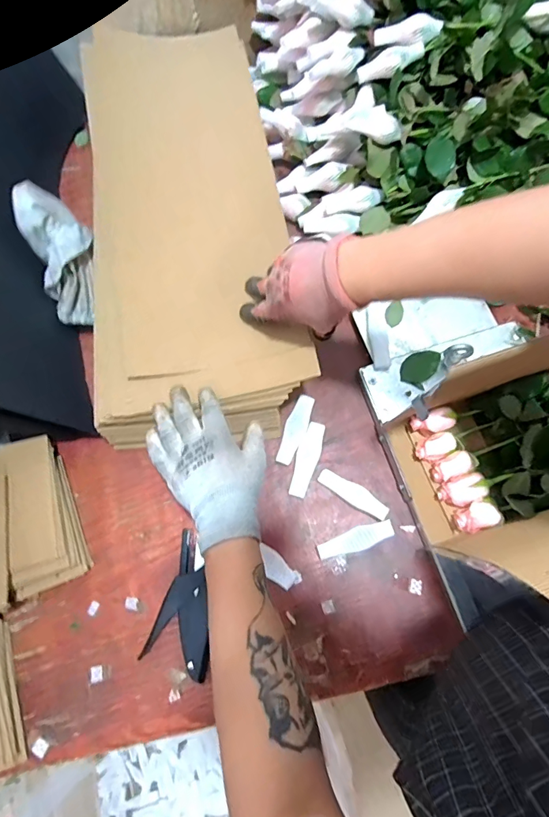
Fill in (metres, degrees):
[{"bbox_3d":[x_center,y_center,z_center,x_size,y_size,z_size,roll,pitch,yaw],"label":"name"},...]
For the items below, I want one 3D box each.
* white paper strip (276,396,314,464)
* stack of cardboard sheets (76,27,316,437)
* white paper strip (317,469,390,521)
[{"bbox_3d":[0.026,0.026,0.523,0.026,0.010,0.087,22,75,8],"label":"white paper strip"},{"bbox_3d":[-0.120,-0.264,0.558,0.248,0.038,0.599,-10,73,-1],"label":"stack of cardboard sheets"},{"bbox_3d":[0.093,0.101,0.502,0.087,0.008,0.023,35,77,11],"label":"white paper strip"}]

